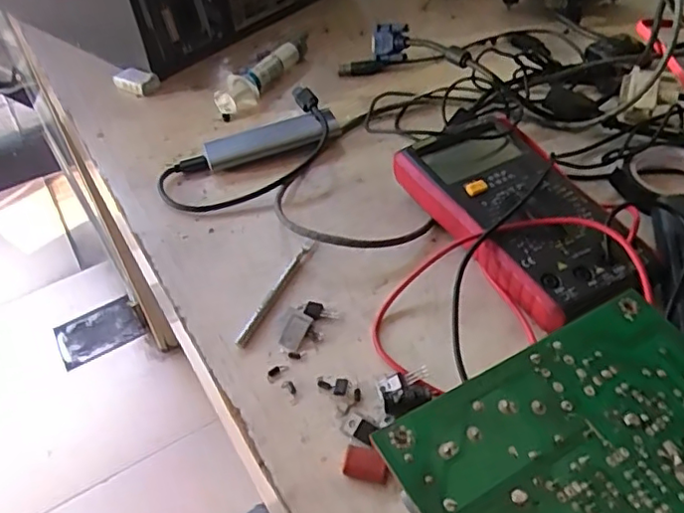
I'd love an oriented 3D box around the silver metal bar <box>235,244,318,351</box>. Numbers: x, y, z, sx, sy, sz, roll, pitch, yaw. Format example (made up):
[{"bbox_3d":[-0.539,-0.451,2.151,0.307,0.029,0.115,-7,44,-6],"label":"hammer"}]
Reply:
[{"bbox_3d":[-0.038,0.021,0.363,0.008,0.005,0.085,19,51,22],"label":"silver metal bar"}]

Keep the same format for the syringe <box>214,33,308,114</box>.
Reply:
[{"bbox_3d":[-0.072,-0.164,0.547,0.024,0.031,0.124,22,52,24],"label":"syringe"}]

